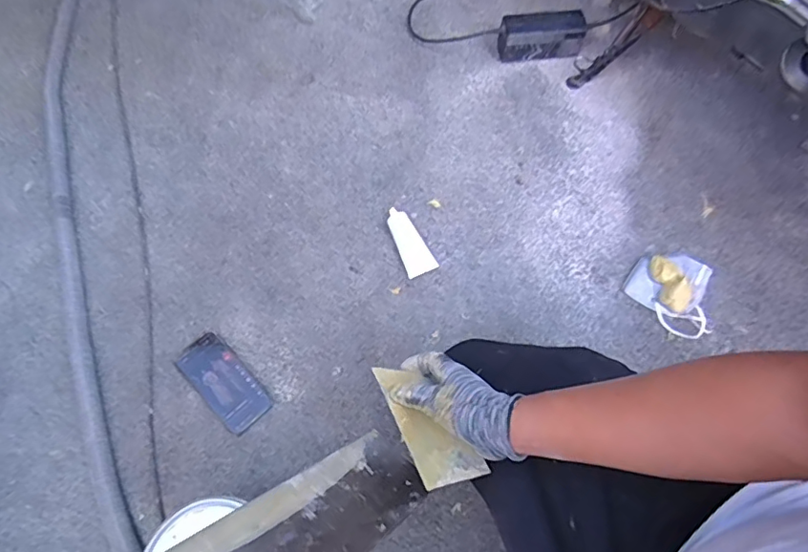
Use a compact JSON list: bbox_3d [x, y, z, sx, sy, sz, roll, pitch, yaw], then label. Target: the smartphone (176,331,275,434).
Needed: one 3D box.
[{"bbox_3d":[-0.277,0.161,0.827,0.073,0.014,0.162,-42,71,-17],"label":"smartphone"}]

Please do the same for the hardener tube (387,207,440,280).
[{"bbox_3d":[0.010,-0.059,0.913,0.051,0.029,0.120,-22,66,-9],"label":"hardener tube"}]

